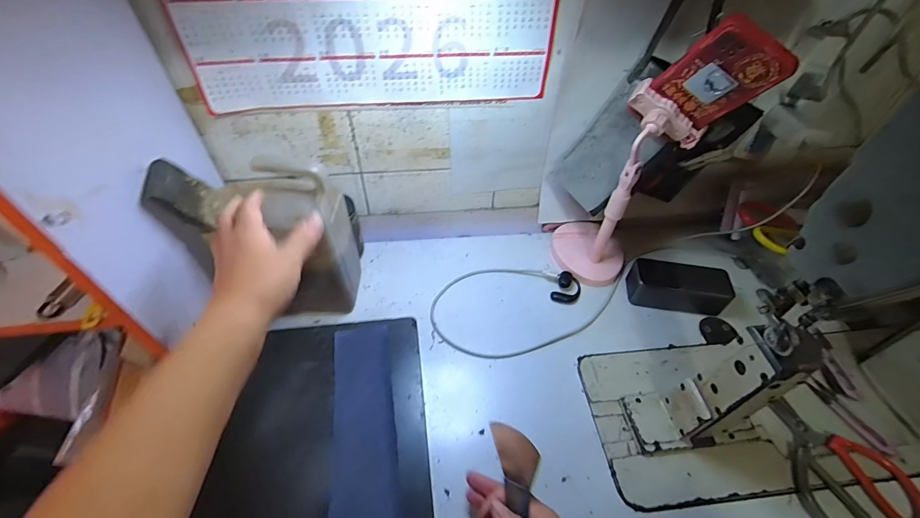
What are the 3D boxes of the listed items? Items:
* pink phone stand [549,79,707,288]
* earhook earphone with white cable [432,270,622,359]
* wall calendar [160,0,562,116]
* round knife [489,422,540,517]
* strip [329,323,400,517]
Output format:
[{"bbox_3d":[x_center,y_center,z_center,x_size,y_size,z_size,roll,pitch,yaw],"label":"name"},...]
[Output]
[{"bbox_3d":[0.216,-0.097,0.549,0.121,0.276,0.107,18,48,13],"label":"pink phone stand"},{"bbox_3d":[0.104,0.069,0.575,0.282,0.015,0.149,1,46,-3],"label":"earhook earphone with white cable"},{"bbox_3d":[-0.097,-0.251,0.464,0.416,0.148,0.007,-4,50,-5],"label":"wall calendar"},{"bbox_3d":[0.050,0.231,0.355,0.036,0.025,0.152,1,77,-3],"label":"round knife"},{"bbox_3d":[-0.101,0.231,0.392,0.075,0.010,0.378,-4,47,-4],"label":"strip"}]

